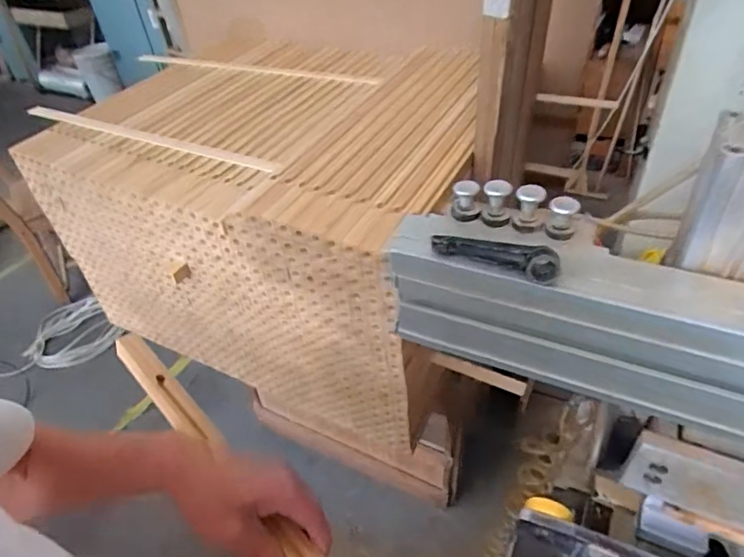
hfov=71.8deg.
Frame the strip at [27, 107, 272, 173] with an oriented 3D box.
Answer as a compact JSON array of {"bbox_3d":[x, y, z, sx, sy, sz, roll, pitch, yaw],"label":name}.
[{"bbox_3d":[-0.434,-0.262,0.932,0.633,0.017,0.029,19,48,25],"label":"strip"}]

